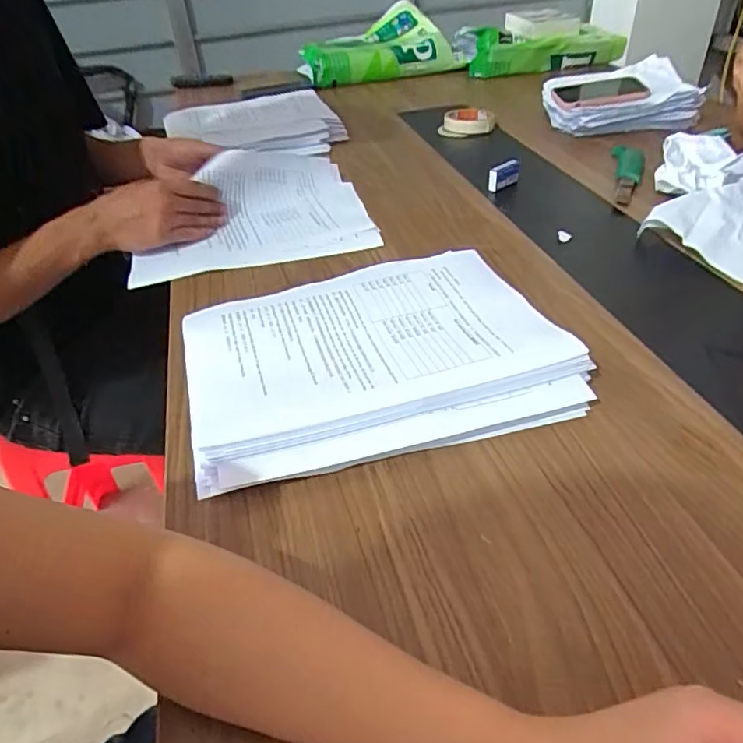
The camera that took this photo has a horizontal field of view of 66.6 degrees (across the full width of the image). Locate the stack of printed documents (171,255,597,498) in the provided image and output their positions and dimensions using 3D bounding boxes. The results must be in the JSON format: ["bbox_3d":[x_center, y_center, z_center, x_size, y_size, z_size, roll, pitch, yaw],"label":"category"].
[{"bbox_3d":[-0.003,-0.020,0.507,0.316,0.034,0.243,-13,40,-10],"label":"stack of printed documents"}]

